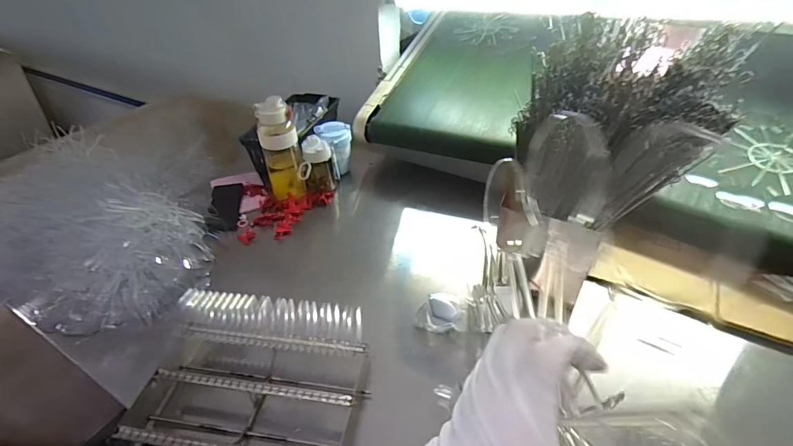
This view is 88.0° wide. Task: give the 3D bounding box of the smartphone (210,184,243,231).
[{"bbox_3d":[-0.430,-0.044,1.034,0.071,0.013,0.178,6,40,-20],"label":"smartphone"}]

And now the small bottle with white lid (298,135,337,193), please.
[{"bbox_3d":[-0.205,-0.141,1.056,0.088,0.138,0.072,-4,39,-3],"label":"small bottle with white lid"}]

